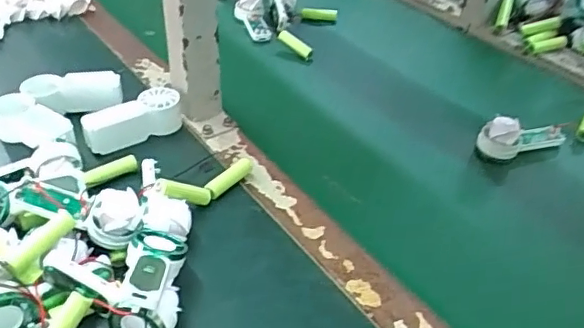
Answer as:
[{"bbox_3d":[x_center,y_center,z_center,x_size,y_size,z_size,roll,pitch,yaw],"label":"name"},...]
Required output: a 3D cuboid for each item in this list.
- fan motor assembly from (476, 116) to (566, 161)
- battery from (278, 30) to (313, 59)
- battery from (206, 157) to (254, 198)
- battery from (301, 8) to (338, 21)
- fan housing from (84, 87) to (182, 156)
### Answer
[{"bbox_3d":[0.226,-0.030,0.567,0.090,0.040,0.035,-16,43,-25],"label":"fan motor assembly"},{"bbox_3d":[0.005,-0.151,0.728,0.016,0.017,0.055,-29,50,-35],"label":"battery"},{"bbox_3d":[-0.056,0.012,0.513,0.014,0.013,0.055,31,45,28],"label":"battery"},{"bbox_3d":[0.037,-0.206,0.797,0.048,0.013,0.017,1,39,-6],"label":"battery"},{"bbox_3d":[-0.154,-0.042,0.557,0.090,0.034,0.036,-24,47,-32],"label":"fan housing"}]

